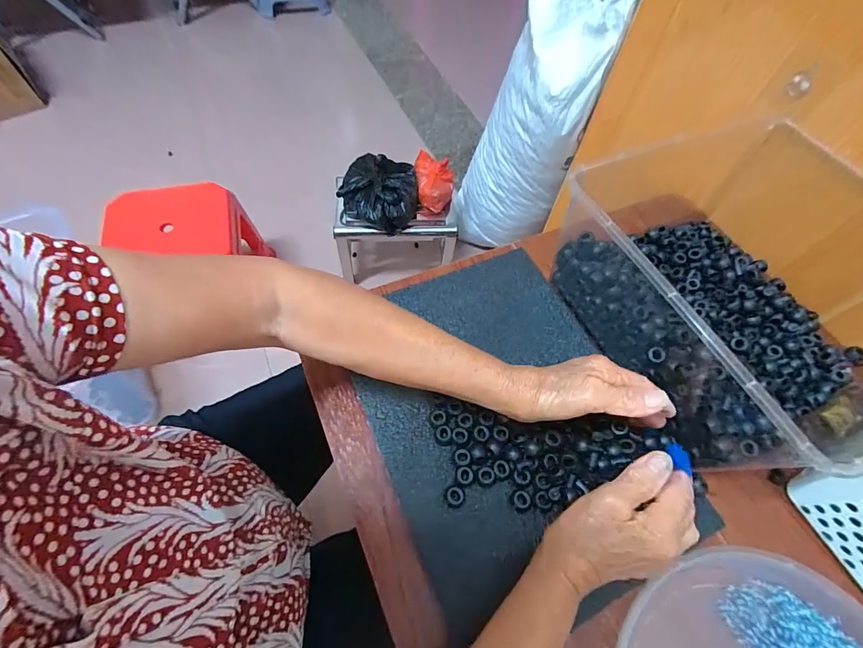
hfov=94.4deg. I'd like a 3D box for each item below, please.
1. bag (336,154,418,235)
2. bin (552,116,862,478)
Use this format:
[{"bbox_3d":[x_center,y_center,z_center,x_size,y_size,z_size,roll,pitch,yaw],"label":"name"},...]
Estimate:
[{"bbox_3d":[-0.112,-0.312,0.933,0.171,0.085,0.182,21,63,7],"label":"bag"},{"bbox_3d":[0.316,-0.037,0.406,0.286,0.133,0.288,-21,66,-14],"label":"bin"}]

